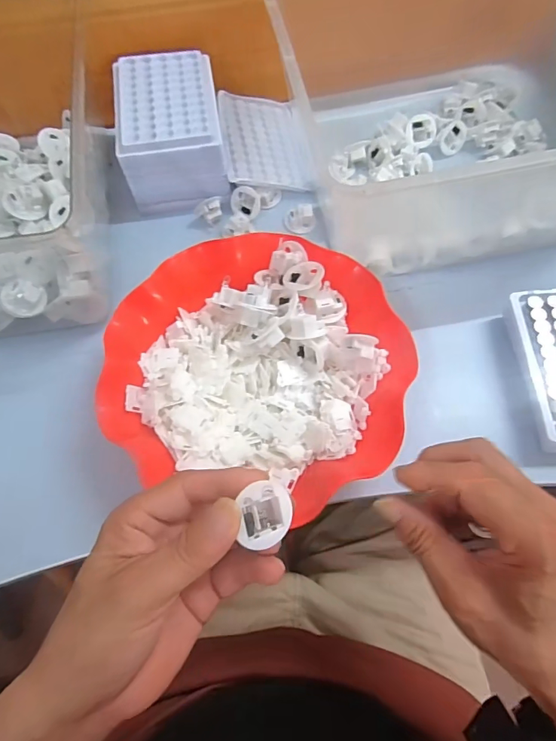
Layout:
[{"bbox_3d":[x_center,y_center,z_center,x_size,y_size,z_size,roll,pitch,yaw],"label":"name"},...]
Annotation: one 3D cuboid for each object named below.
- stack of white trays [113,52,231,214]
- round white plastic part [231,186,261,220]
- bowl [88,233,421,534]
[{"bbox_3d":[-0.106,-0.244,0.456,0.098,0.076,0.133,-7,67,-1],"label":"stack of white trays"},{"bbox_3d":[-0.032,-0.174,0.461,0.031,0.031,0.017,1,24,19],"label":"round white plastic part"},{"bbox_3d":[-0.013,-0.003,0.355,0.216,0.068,0.203,-1,67,2],"label":"bowl"}]

